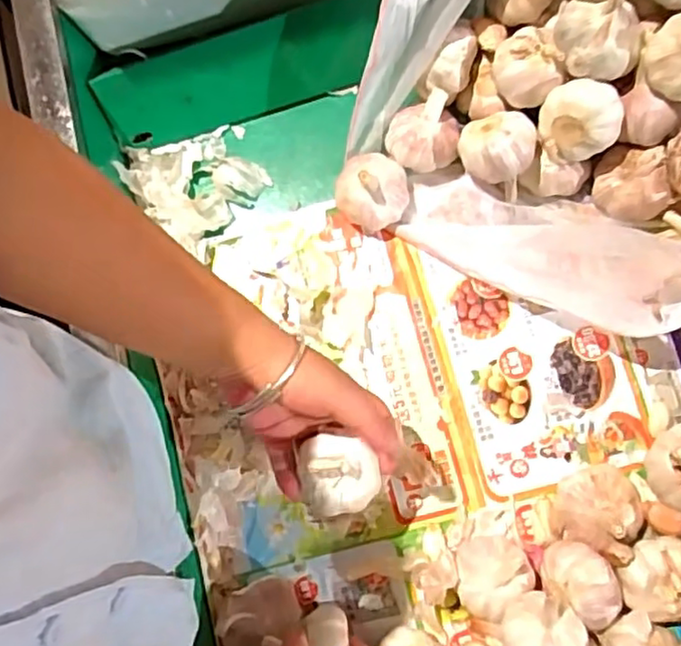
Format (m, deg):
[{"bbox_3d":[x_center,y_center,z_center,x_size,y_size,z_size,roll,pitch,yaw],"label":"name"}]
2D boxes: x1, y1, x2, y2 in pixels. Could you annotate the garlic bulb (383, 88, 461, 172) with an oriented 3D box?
[{"bbox_3d":[0.063,-0.140,0.501,0.049,0.040,0.053,0,79,-1],"label":"garlic bulb"}]

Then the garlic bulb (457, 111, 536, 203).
[{"bbox_3d":[0.115,-0.126,0.489,0.059,0.053,0.043,28,80,4],"label":"garlic bulb"}]

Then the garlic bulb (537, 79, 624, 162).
[{"bbox_3d":[0.164,-0.141,0.452,0.048,0.038,0.049,1,79,-1],"label":"garlic bulb"}]

